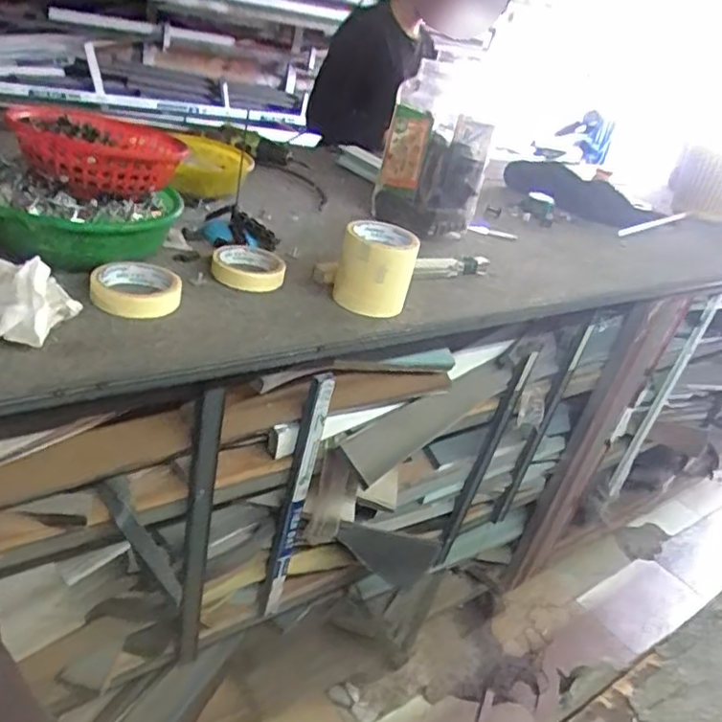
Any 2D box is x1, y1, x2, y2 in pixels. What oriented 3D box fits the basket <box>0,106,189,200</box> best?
[{"bbox_3d":[-0.285,-0.223,0.710,0.164,0.068,0.149,2,31,-21],"label":"basket"}]

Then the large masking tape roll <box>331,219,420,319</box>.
[{"bbox_3d":[0.016,-0.111,0.803,0.092,0.103,0.088,11,29,-6],"label":"large masking tape roll"}]

